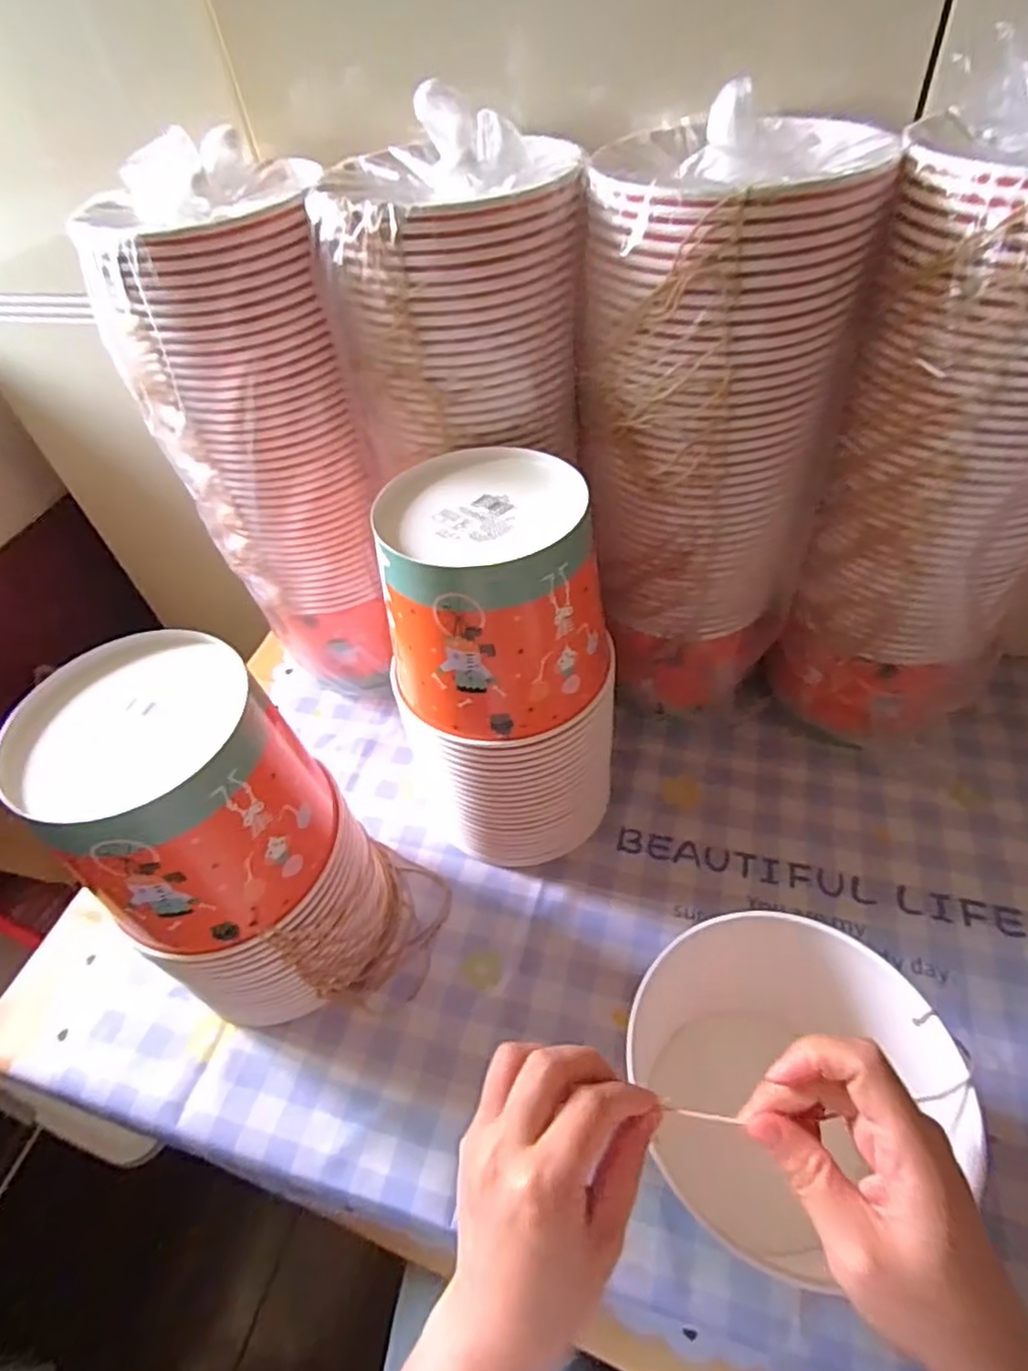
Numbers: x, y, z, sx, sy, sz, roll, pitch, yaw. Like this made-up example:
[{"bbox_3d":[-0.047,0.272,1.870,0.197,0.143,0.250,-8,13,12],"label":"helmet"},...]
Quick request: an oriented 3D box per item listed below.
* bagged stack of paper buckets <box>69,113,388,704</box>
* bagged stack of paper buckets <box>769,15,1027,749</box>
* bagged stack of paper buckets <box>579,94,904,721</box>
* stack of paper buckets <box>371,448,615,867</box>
[{"bbox_3d":[-0.191,-0.176,0.569,0.161,0.418,0.153,-22,50,-11],"label":"bagged stack of paper buckets"},{"bbox_3d":[0.294,-0.141,0.452,0.151,0.418,0.144,22,55,24],"label":"bagged stack of paper buckets"},{"bbox_3d":[0.140,-0.163,0.517,0.161,0.405,0.153,2,50,10],"label":"bagged stack of paper buckets"},{"bbox_3d":[-0.004,0.003,0.503,0.139,0.296,0.143,26,56,26],"label":"stack of paper buckets"}]

